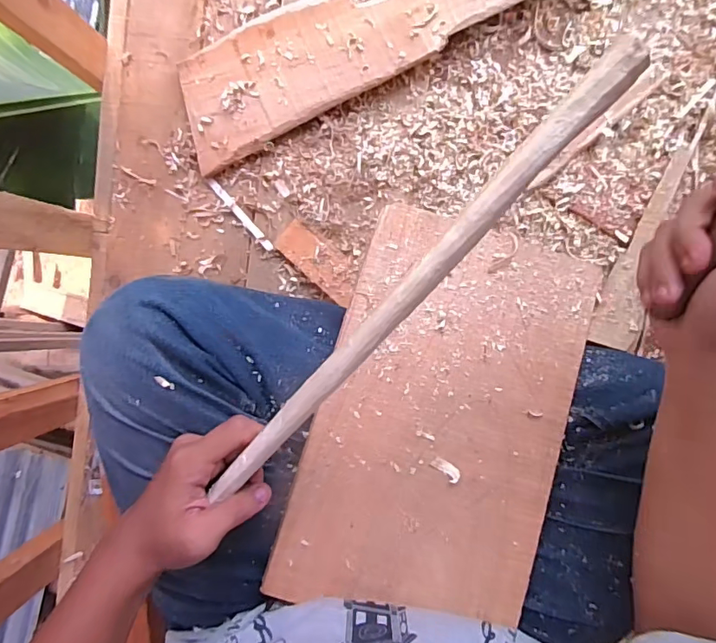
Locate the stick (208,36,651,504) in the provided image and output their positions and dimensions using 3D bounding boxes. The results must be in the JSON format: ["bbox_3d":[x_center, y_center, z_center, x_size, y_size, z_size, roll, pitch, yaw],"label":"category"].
[{"bbox_3d":[0.004,0.008,0.244,0.015,0.010,0.310,42,120,0],"label":"stick"}]

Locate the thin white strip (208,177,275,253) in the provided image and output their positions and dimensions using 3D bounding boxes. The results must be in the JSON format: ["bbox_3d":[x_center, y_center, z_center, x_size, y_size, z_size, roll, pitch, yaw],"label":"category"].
[{"bbox_3d":[-0.137,-0.124,0.581,0.012,0.004,0.107,-43,91,6],"label":"thin white strip"}]

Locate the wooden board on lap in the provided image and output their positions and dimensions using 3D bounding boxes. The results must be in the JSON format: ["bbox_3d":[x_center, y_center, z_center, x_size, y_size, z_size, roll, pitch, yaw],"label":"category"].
[{"bbox_3d":[0.072,0.077,0.404,0.200,0.006,0.311,17,84,-5],"label":"wooden board on lap"}]

